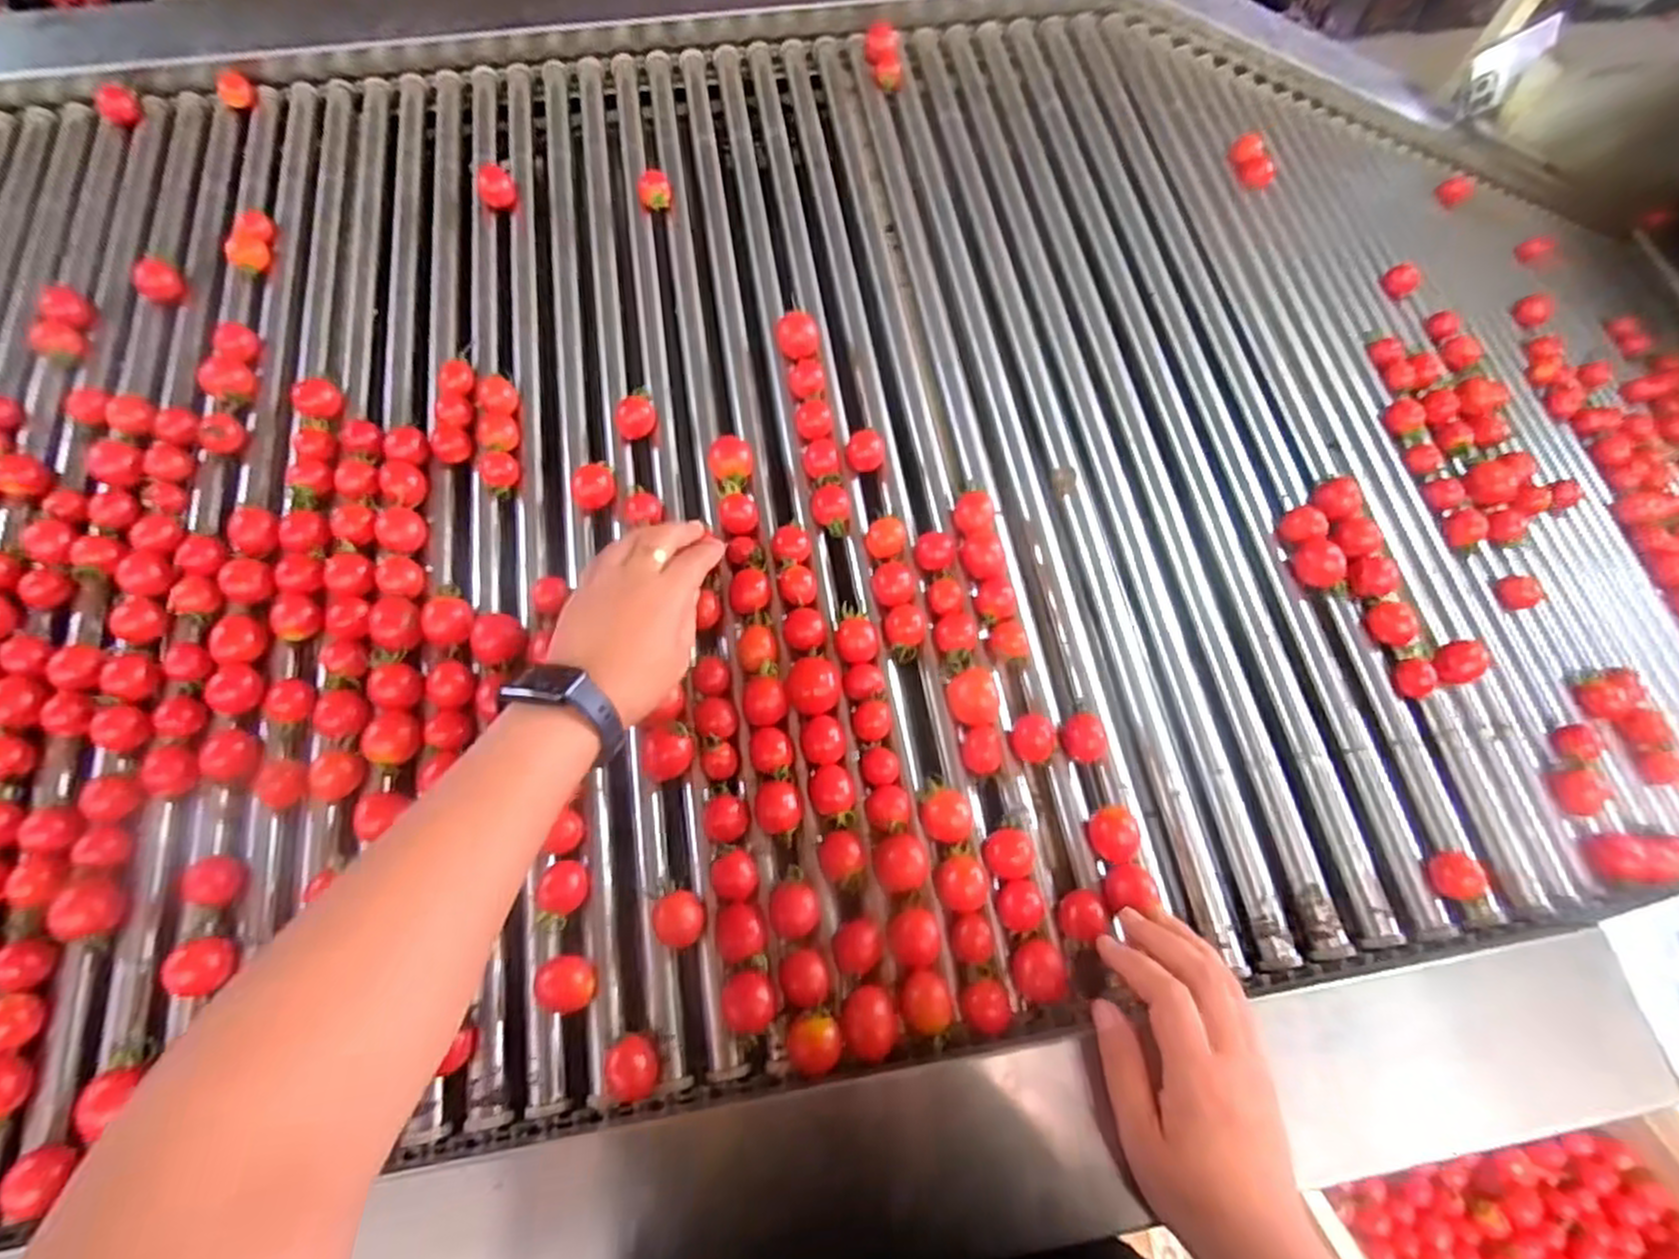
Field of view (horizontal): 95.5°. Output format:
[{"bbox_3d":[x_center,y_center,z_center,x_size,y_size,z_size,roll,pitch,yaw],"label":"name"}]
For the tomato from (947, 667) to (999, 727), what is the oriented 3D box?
[{"bbox_3d":[0.083,0.044,0.480,0.029,0.025,0.036,-2,68,-3],"label":"tomato"}]

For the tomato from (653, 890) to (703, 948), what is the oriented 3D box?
[{"bbox_3d":[-0.090,0.164,0.430,0.026,0.022,0.029,-3,68,-4],"label":"tomato"}]

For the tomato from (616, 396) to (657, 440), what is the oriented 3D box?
[{"bbox_3d":[-0.147,-0.152,0.553,0.029,0.022,0.026,-20,70,-11],"label":"tomato"}]

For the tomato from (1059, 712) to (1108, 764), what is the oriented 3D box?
[{"bbox_3d":[0.151,0.069,0.475,0.029,0.021,0.028,1,68,-2],"label":"tomato"}]

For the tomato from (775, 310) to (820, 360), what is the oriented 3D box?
[{"bbox_3d":[-0.031,-0.220,0.578,0.032,0.026,0.038,3,68,-1],"label":"tomato"}]

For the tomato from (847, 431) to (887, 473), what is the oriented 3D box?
[{"bbox_3d":[0.018,-0.125,0.545,0.027,0.023,0.026,8,68,0],"label":"tomato"}]

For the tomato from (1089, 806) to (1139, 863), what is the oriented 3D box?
[{"bbox_3d":[0.161,0.122,0.450,0.025,0.026,0.030,-27,72,-13],"label":"tomato"}]

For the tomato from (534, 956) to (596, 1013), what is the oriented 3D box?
[{"bbox_3d":[-0.149,0.194,0.418,0.029,0.020,0.028,1,68,-2],"label":"tomato"}]

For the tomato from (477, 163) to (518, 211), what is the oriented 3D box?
[{"bbox_3d":[-0.280,-0.360,0.627,0.029,0.027,0.028,-25,71,-12],"label":"tomato"}]

